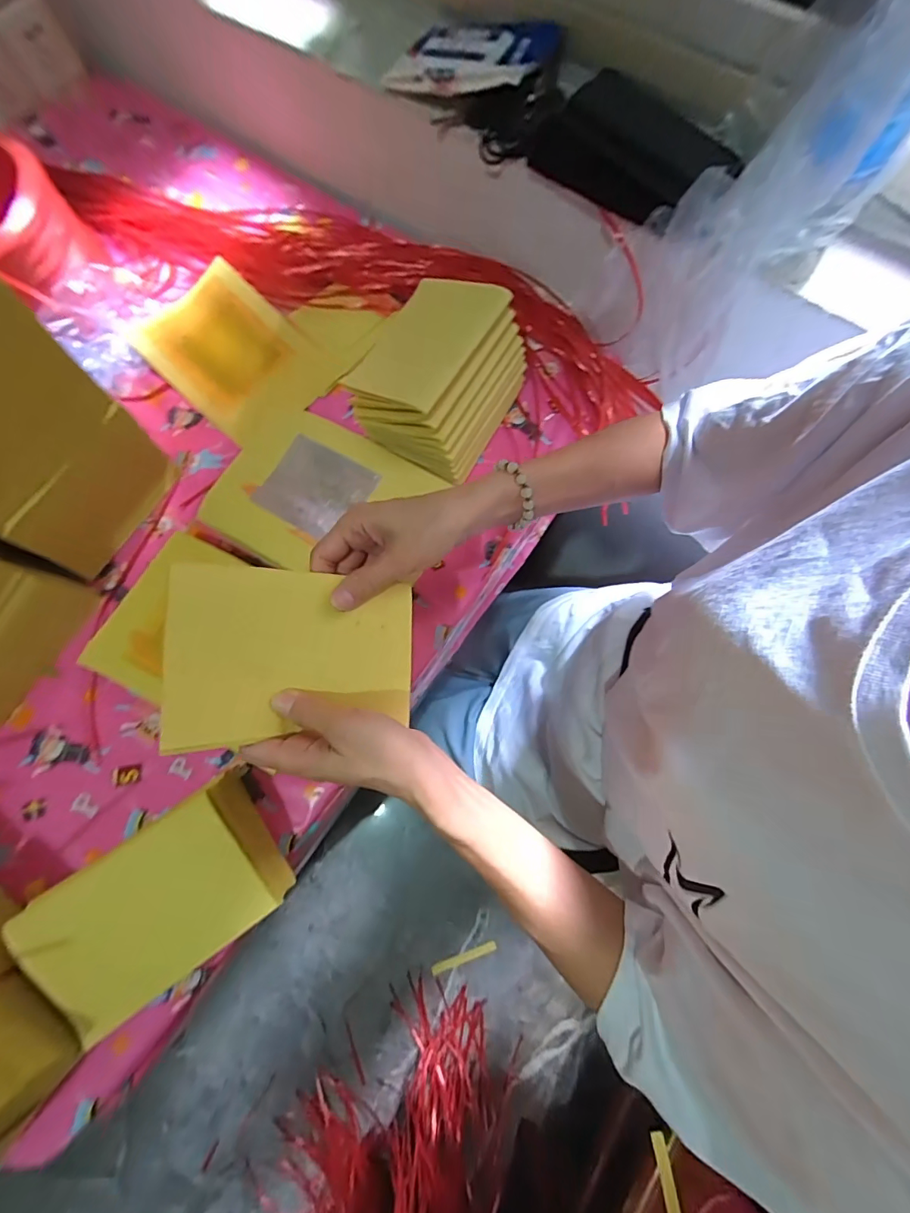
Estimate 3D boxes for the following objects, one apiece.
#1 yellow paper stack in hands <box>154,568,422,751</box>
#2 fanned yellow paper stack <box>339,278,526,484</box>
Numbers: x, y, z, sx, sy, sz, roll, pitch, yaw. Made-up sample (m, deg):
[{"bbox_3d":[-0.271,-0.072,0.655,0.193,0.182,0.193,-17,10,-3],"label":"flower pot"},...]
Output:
[{"bbox_3d":[-0.106,0.031,0.305,0.158,0.008,0.111,2,87,-29],"label":"yellow paper stack in hands"},{"bbox_3d":[-0.016,-0.247,0.474,0.141,0.109,0.176,26,89,7],"label":"fanned yellow paper stack"}]

